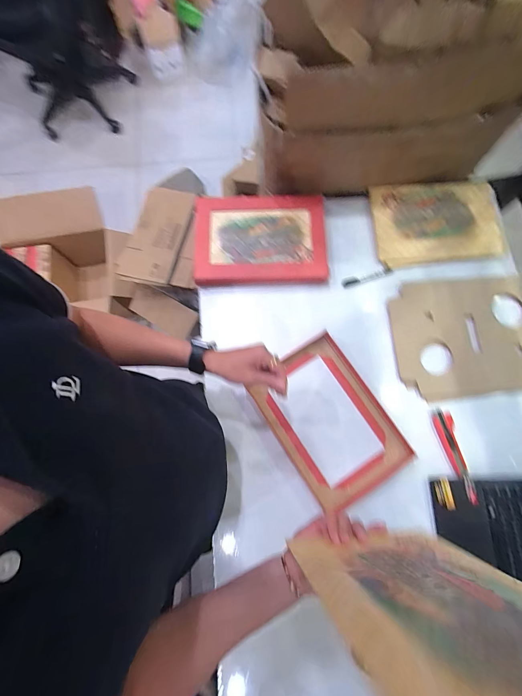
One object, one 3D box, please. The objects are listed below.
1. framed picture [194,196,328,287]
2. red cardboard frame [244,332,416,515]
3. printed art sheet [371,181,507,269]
[{"bbox_3d":[-0.004,-0.279,0.712,0.329,0.023,0.232,0,77,0],"label":"framed picture"},{"bbox_3d":[0.148,0.157,0.623,0.230,0.026,0.326,-33,79,-7],"label":"red cardboard frame"},{"bbox_3d":[0.456,-0.323,0.733,0.338,0.010,0.215,-6,81,-4],"label":"printed art sheet"}]

